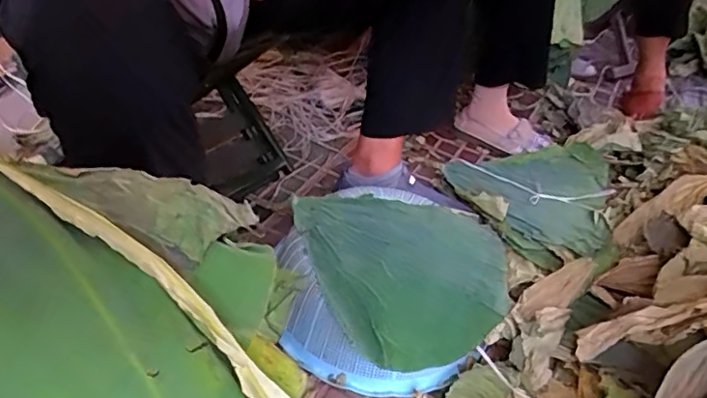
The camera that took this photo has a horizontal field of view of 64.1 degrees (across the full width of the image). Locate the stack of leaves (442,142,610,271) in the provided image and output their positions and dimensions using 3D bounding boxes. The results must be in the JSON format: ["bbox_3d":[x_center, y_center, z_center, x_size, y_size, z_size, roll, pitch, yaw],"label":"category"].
[{"bbox_3d":[0.364,-0.023,1.102,0.351,0.092,0.323,-27,51,-33],"label":"stack of leaves"}]

